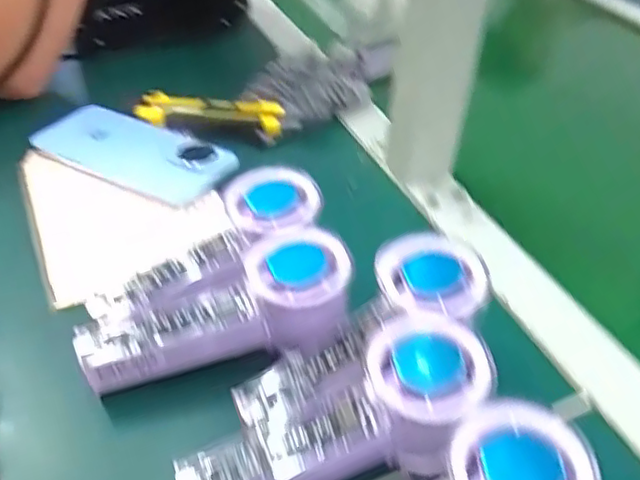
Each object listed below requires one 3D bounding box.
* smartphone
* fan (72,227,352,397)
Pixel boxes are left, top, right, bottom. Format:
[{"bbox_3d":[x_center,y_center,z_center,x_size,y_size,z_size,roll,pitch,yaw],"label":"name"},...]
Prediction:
[{"bbox_3d":[-0.147,-0.072,0.496,0.155,0.012,0.065,20,43,19],"label":"smartphone"},{"bbox_3d":[-0.053,0.042,0.342,0.150,0.044,0.058,-21,43,-2],"label":"fan"}]

